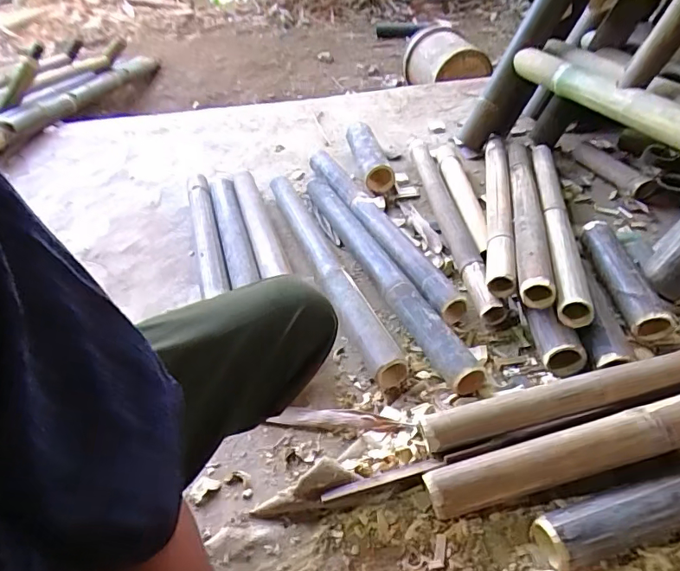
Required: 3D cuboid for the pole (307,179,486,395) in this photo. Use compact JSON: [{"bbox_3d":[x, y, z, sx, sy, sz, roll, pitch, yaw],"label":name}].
[{"bbox_3d":[0.063,-0.048,0.926,0.060,0.056,0.646,-20,44,-14],"label":"pole"}]

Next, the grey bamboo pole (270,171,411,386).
[{"bbox_3d":[-0.032,-0.049,0.938,0.061,0.050,0.623,-18,43,-12],"label":"grey bamboo pole"}]

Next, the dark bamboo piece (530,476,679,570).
[{"bbox_3d":[0.345,0.254,0.539,0.259,0.056,0.061,-13,42,-7],"label":"dark bamboo piece"}]

